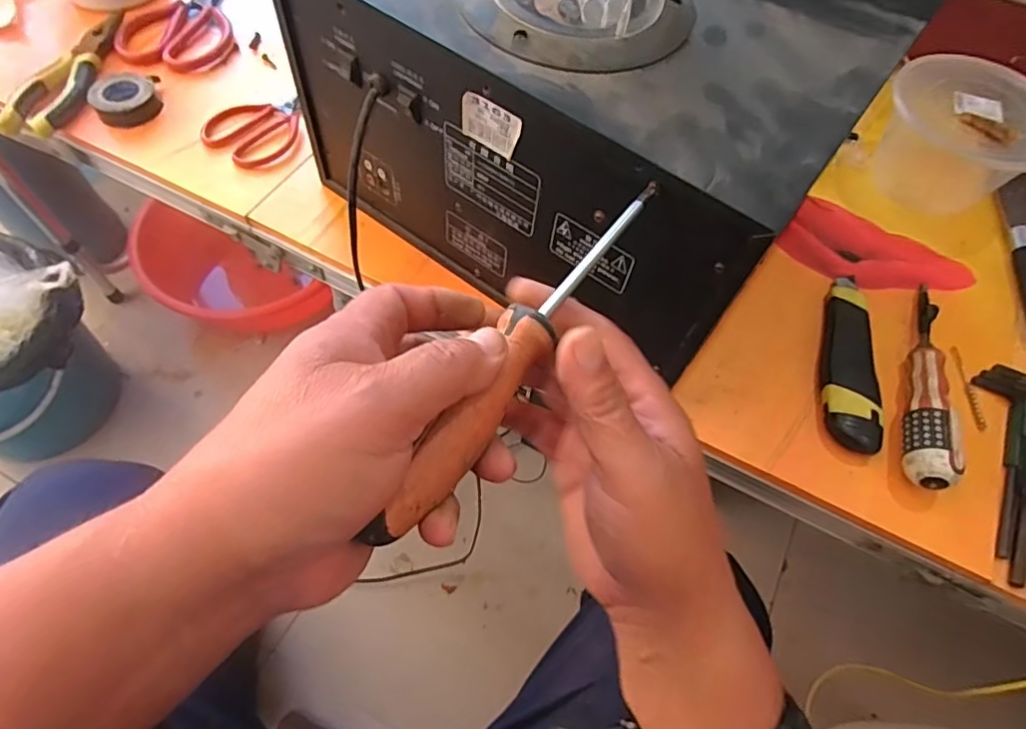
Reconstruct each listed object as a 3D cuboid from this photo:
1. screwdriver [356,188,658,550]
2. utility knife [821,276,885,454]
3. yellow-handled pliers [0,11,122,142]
[{"bbox_3d":[0.008,-0.015,0.244,0.020,0.019,0.203,29,63,13],"label":"screwdriver"},{"bbox_3d":[0.261,-0.007,0.452,0.039,0.021,0.162,16,61,6],"label":"utility knife"},{"bbox_3d":[-0.413,-0.275,0.544,0.055,0.014,0.168,4,60,-1],"label":"yellow-handled pliers"}]

